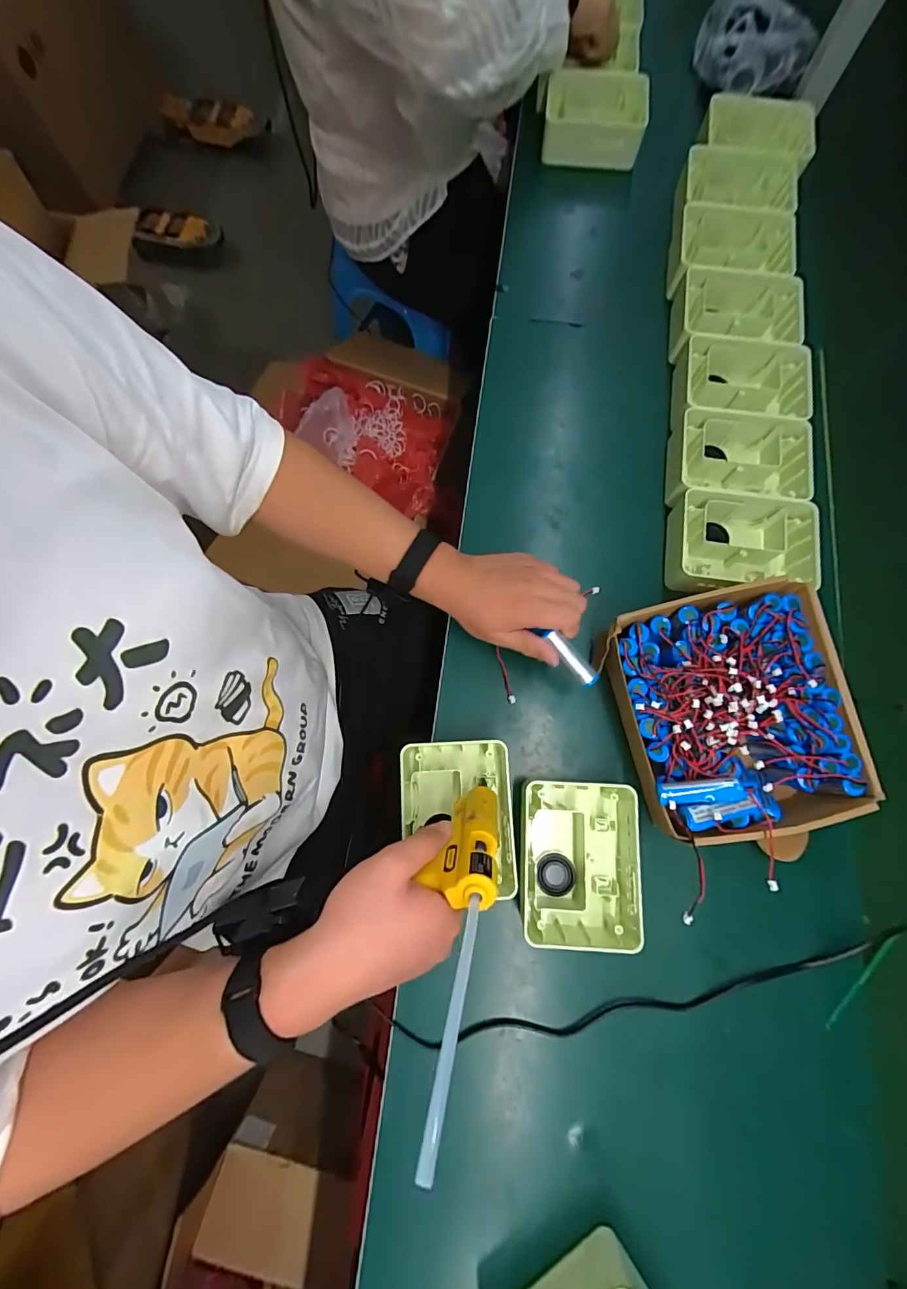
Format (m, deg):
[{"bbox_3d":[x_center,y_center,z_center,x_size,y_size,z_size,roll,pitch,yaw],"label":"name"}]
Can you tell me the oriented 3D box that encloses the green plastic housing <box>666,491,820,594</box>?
[{"bbox_3d":[0.318,-0.102,0.494,0.147,0.057,0.117,10,77,1],"label":"green plastic housing"}]

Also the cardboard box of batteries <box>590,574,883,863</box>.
[{"bbox_3d":[0.270,0.072,0.426,0.215,0.083,0.235,-10,78,-3],"label":"cardboard box of batteries"}]

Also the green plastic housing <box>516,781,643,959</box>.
[{"bbox_3d":[0.118,0.209,0.426,0.111,0.045,0.149,4,77,0],"label":"green plastic housing"}]

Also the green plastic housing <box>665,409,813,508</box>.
[{"bbox_3d":[0.328,-0.210,0.517,0.159,0.052,0.107,7,77,0],"label":"green plastic housing"}]

